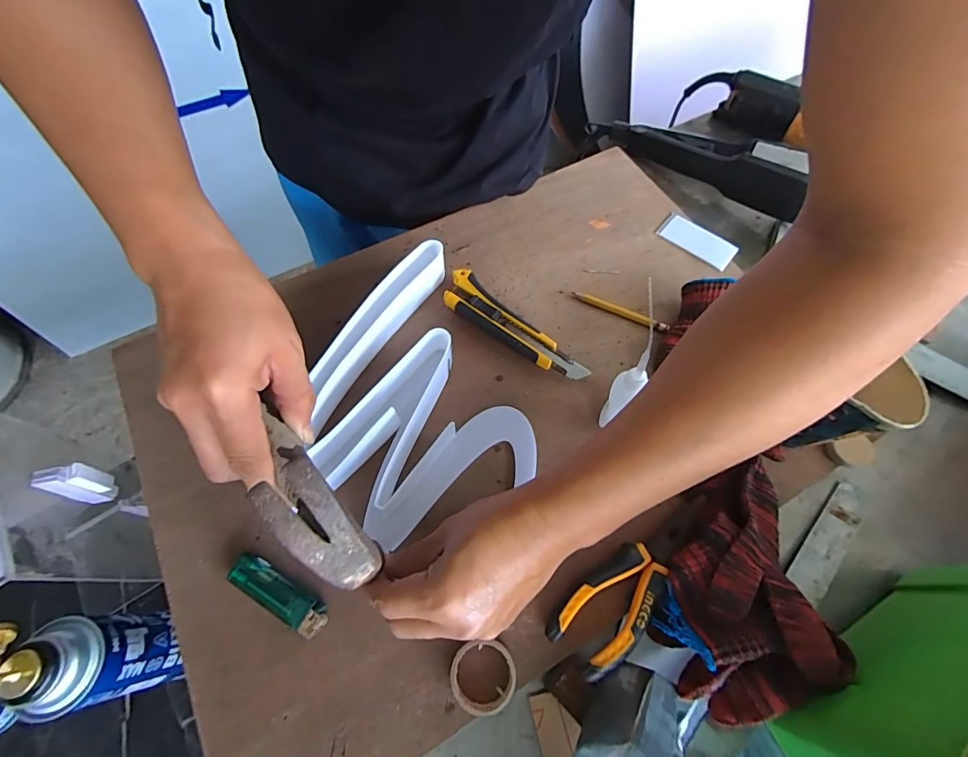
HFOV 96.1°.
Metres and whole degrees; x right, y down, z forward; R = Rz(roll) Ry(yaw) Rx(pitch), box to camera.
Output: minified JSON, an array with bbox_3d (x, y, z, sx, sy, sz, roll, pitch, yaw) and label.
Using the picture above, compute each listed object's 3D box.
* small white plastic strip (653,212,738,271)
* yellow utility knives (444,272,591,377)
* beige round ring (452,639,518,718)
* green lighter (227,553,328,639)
[{"bbox_3d":[0.234,-0.152,0.480,0.082,0.004,0.035,36,80,15],"label":"small white plastic strip"},{"bbox_3d":[0.024,-0.045,0.421,0.160,0.020,0.040,42,70,15],"label":"yellow utility knives"},{"bbox_3d":[-0.001,0.205,0.299,0.044,0.020,0.041,1,65,-2],"label":"beige round ring"},{"bbox_3d":[-0.153,0.159,0.321,0.082,0.012,0.023,30,68,11],"label":"green lighter"}]

